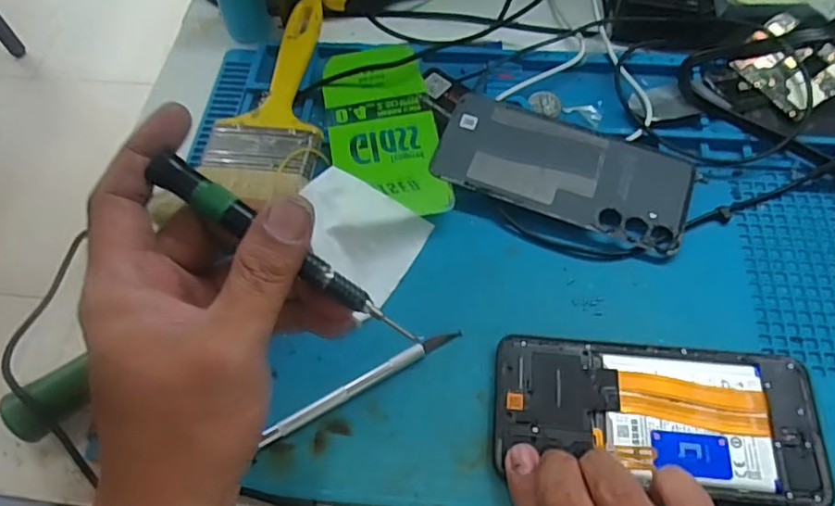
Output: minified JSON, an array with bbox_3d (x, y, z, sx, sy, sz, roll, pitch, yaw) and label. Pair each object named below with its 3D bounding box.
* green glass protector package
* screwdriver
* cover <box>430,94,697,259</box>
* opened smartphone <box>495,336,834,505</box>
[{"bbox_3d":[-0.024,-0.088,0.391,0.069,0.007,0.150,-11,61,-3],"label":"green glass protector package"},{"bbox_3d":[-0.055,-0.001,0.246,0.129,0.009,0.013,33,69,1],"label":"screwdriver"},{"bbox_3d":[0.094,-0.056,0.374,0.159,0.008,0.077,18,63,13],"label":"cover"},{"bbox_3d":[0.123,0.081,0.302,0.160,0.005,0.072,8,64,7],"label":"opened smartphone"}]

